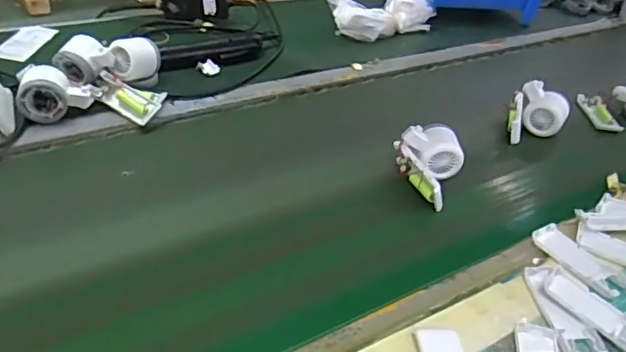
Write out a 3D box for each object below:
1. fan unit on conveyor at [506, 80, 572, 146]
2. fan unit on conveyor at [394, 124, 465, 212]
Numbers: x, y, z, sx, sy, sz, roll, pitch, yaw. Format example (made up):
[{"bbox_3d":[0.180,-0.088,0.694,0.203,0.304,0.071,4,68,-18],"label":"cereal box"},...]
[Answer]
[{"bbox_3d":[0.337,-0.091,0.838,0.079,0.068,0.080,22,39,18],"label":"fan unit on conveyor"},{"bbox_3d":[0.143,-0.012,0.711,0.083,0.068,0.098,19,38,14],"label":"fan unit on conveyor"}]

